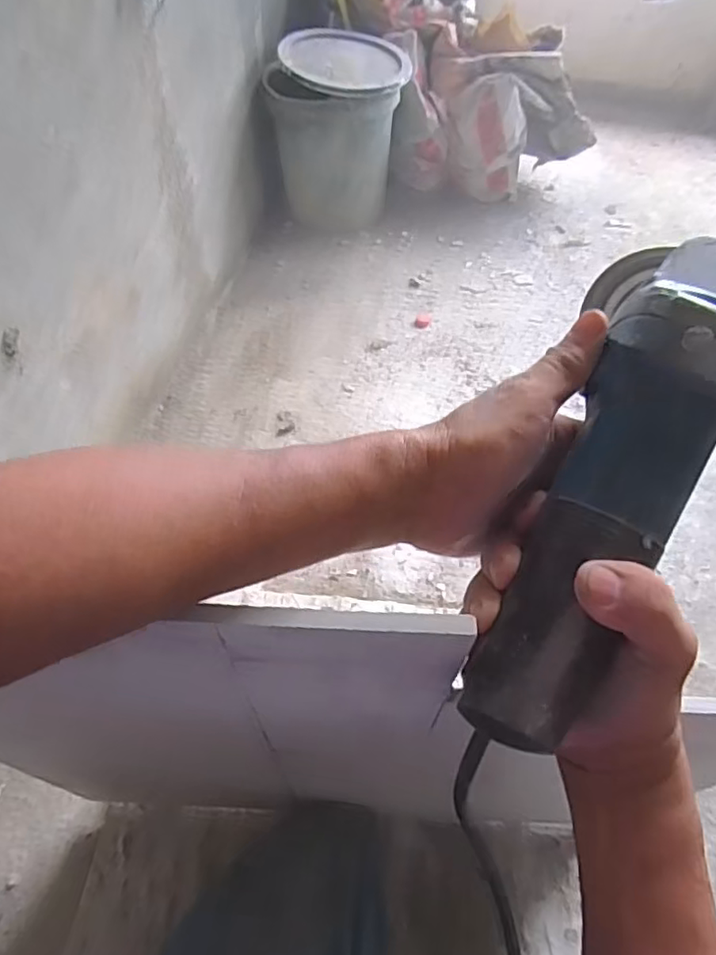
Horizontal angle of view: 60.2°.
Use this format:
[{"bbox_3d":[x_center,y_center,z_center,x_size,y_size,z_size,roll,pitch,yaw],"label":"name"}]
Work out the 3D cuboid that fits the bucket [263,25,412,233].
[{"bbox_3d":[-0.041,-0.771,1.427,0.286,0.374,0.282,0,51,-1],"label":"bucket"}]

